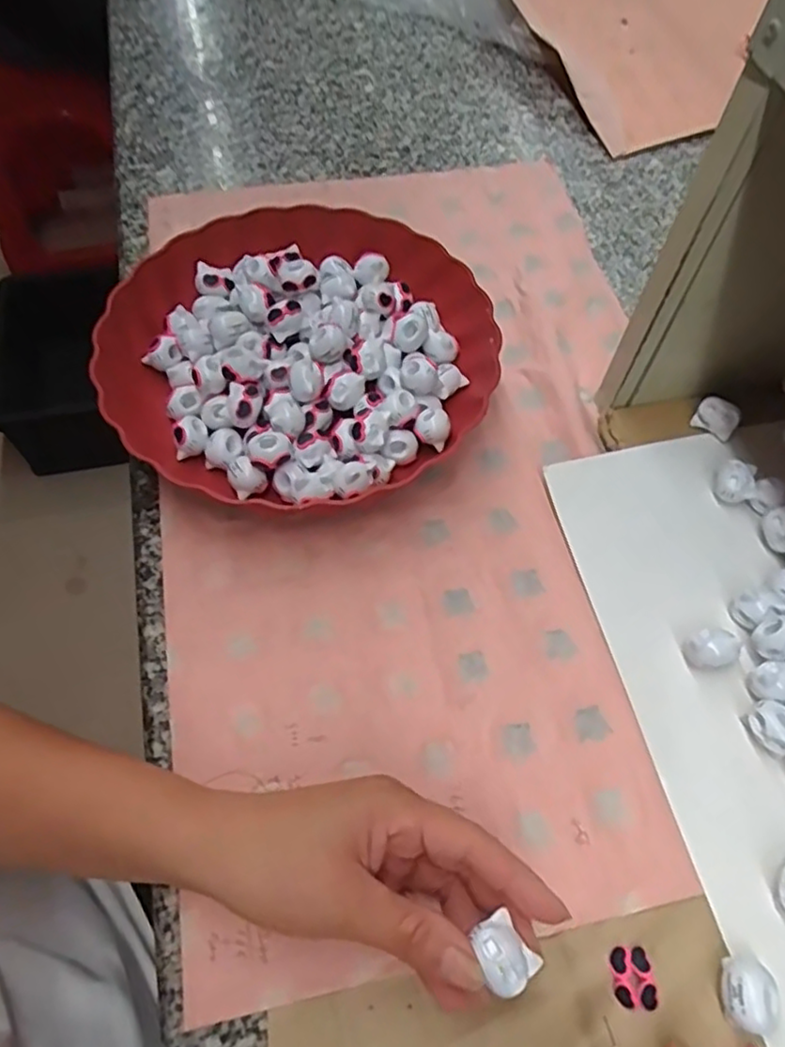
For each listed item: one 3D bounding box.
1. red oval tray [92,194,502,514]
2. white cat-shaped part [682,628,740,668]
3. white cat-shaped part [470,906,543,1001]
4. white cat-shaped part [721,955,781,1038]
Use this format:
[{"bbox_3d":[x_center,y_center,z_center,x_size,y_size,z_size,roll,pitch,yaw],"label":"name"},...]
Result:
[{"bbox_3d":[-0.062,-0.107,0.439,0.244,0.056,0.242,-35,67,-20],"label":"red oval tray"},{"bbox_3d":[0.164,0.067,0.342,0.023,0.022,0.021,-28,65,-17],"label":"white cat-shaped part"},{"bbox_3d":[0.043,0.166,0.253,0.020,0.010,0.025,-30,63,-13],"label":"white cat-shaped part"},{"bbox_3d":[0.152,0.202,0.281,0.021,0.015,0.027,11,61,4],"label":"white cat-shaped part"}]

